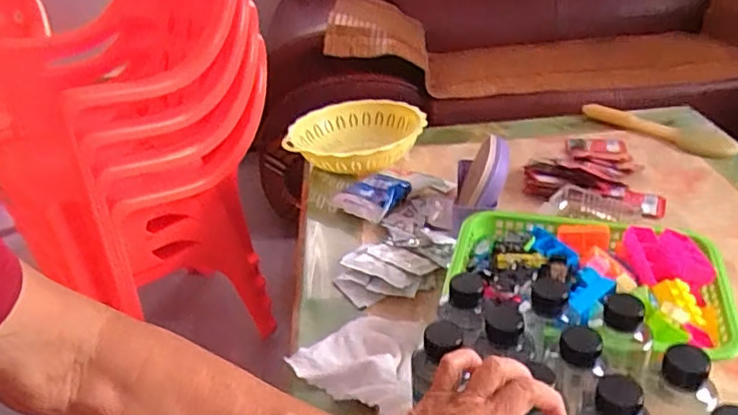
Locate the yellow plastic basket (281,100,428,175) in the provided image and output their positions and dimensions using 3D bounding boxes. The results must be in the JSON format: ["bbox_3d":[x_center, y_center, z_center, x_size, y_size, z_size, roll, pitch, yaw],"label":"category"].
[{"bbox_3d":[-0.022,-0.126,1.133,0.247,0.072,0.228,1,33,9],"label":"yellow plastic basket"}]

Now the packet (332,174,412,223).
[{"bbox_3d":[0.005,-0.015,0.970,0.093,0.035,0.092,21,40,35],"label":"packet"}]

